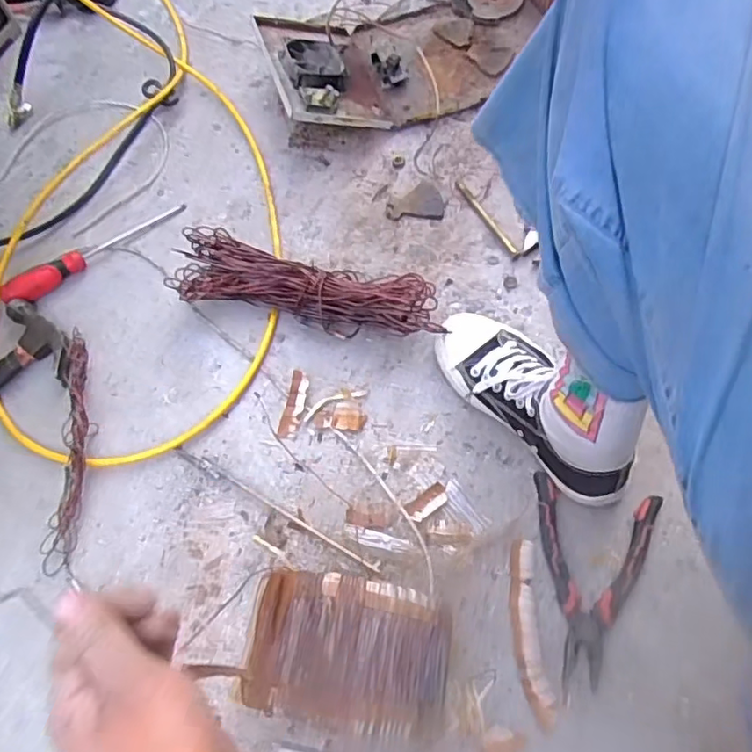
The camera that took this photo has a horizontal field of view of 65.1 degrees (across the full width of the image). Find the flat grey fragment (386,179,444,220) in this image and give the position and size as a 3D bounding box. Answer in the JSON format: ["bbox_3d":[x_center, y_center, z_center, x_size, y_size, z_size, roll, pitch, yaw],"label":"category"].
[{"bbox_3d":[0.052,-0.235,0.787,0.074,0.008,0.060,-2,66,0],"label":"flat grey fragment"}]

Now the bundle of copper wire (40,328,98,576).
[{"bbox_3d":[-0.326,0.066,0.628,0.041,0.033,0.264,-7,67,-2],"label":"bundle of copper wire"}]

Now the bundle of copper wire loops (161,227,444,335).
[{"bbox_3d":[-0.086,-0.104,0.701,0.312,0.070,0.075,11,67,6],"label":"bundle of copper wire loops"}]

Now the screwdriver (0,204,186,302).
[{"bbox_3d":[-0.363,-0.166,0.759,0.245,0.029,0.034,-39,71,-14],"label":"screwdriver"}]

